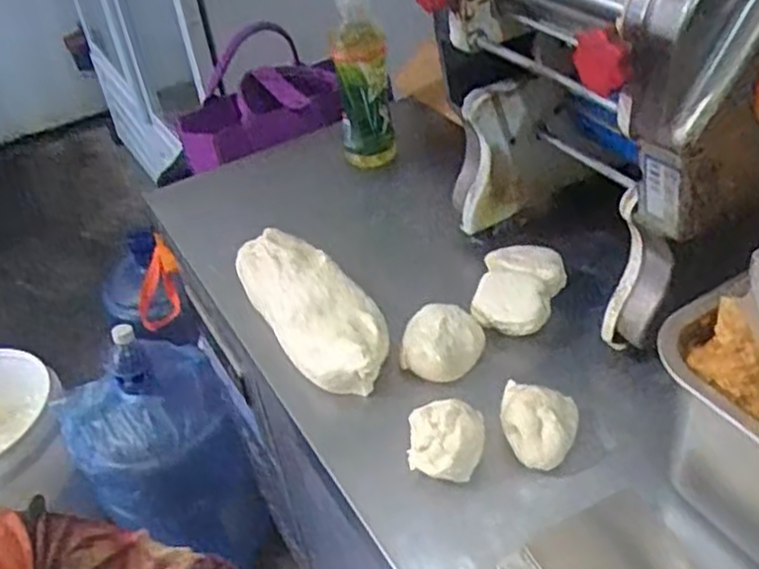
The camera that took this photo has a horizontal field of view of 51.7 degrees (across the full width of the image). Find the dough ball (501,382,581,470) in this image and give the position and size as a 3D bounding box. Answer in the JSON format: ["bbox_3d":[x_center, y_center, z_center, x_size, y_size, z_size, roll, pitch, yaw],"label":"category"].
[{"bbox_3d":[0.135,0.118,0.664,0.065,0.047,0.077,5,42,13],"label":"dough ball"}]

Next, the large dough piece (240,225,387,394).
[{"bbox_3d":[-0.070,0.019,0.788,0.092,0.049,0.223,-26,44,-21],"label":"large dough piece"}]

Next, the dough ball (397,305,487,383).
[{"bbox_3d":[0.060,0.054,0.749,0.079,0.051,0.071,0,41,8],"label":"dough ball"}]

